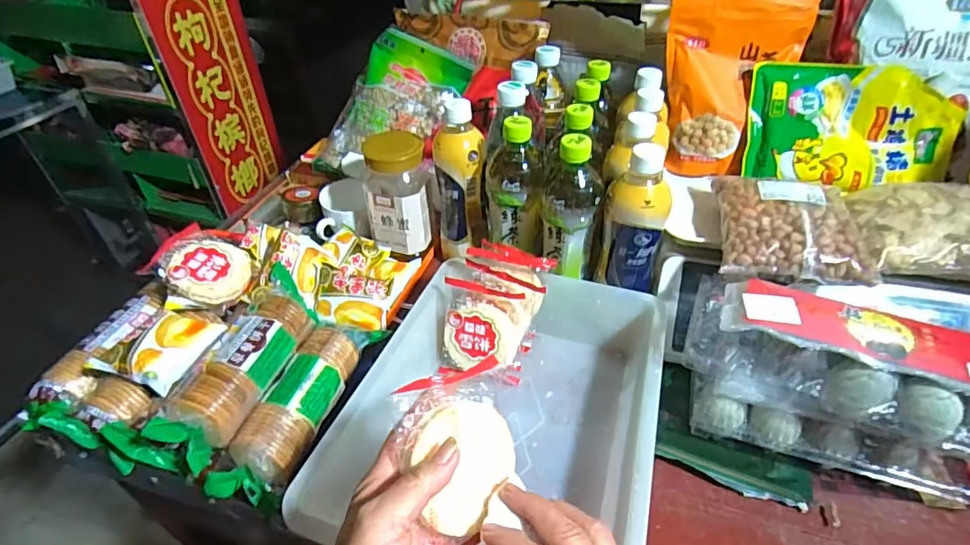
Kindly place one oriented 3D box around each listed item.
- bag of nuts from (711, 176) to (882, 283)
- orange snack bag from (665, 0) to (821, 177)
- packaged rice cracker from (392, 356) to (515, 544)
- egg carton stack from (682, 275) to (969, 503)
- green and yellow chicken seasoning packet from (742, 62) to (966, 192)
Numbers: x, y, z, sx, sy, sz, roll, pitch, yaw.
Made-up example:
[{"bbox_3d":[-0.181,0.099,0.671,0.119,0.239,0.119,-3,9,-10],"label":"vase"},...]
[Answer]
[{"bbox_3d":[0.301,-0.051,0.507,0.129,0.033,0.144,7,42,7],"label":"bag of nuts"},{"bbox_3d":[0.294,-0.221,0.610,0.153,0.239,0.070,5,13,17],"label":"orange snack bag"},{"bbox_3d":[-0.011,0.109,0.302,0.071,0.017,0.101,-4,77,-35],"label":"packaged rice cracker"},{"bbox_3d":[0.298,0.099,0.436,0.249,0.141,0.098,17,44,18],"label":"egg carton stack"},{"bbox_3d":[0.409,-0.164,0.578,0.205,0.132,0.045,6,5,14],"label":"green and yellow chicken seasoning packet"}]

